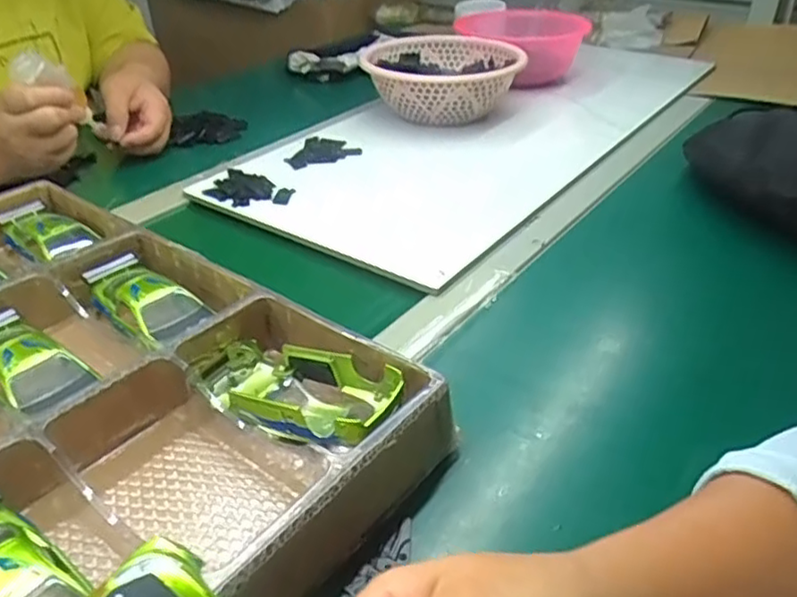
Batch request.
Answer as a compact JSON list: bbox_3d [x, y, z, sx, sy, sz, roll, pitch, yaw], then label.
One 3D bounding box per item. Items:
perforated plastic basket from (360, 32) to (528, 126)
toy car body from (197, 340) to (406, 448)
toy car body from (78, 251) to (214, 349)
[{"bbox_3d":[0.056,-0.281,0.857,0.197,0.081,0.201,-1,35,0],"label":"perforated plastic basket"},{"bbox_3d":[-0.063,0.056,0.384,0.131,0.044,0.068,24,42,31],"label":"toy car body"},{"bbox_3d":[-0.184,-0.001,0.473,0.112,0.026,0.053,27,43,34],"label":"toy car body"}]

